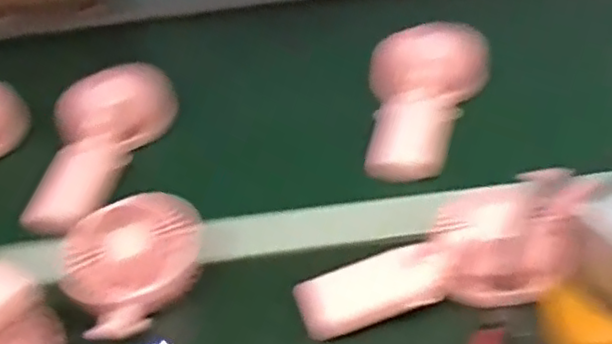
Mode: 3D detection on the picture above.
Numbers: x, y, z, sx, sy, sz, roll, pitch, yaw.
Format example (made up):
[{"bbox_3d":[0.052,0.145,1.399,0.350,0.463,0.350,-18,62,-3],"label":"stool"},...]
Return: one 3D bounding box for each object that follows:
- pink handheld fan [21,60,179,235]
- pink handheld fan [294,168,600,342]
[{"bbox_3d":[-0.204,-0.031,0.606,0.084,0.068,0.197,14,48,20],"label":"pink handheld fan"},{"bbox_3d":[0.099,0.067,0.468,0.200,0.057,0.079,-23,44,9],"label":"pink handheld fan"}]

